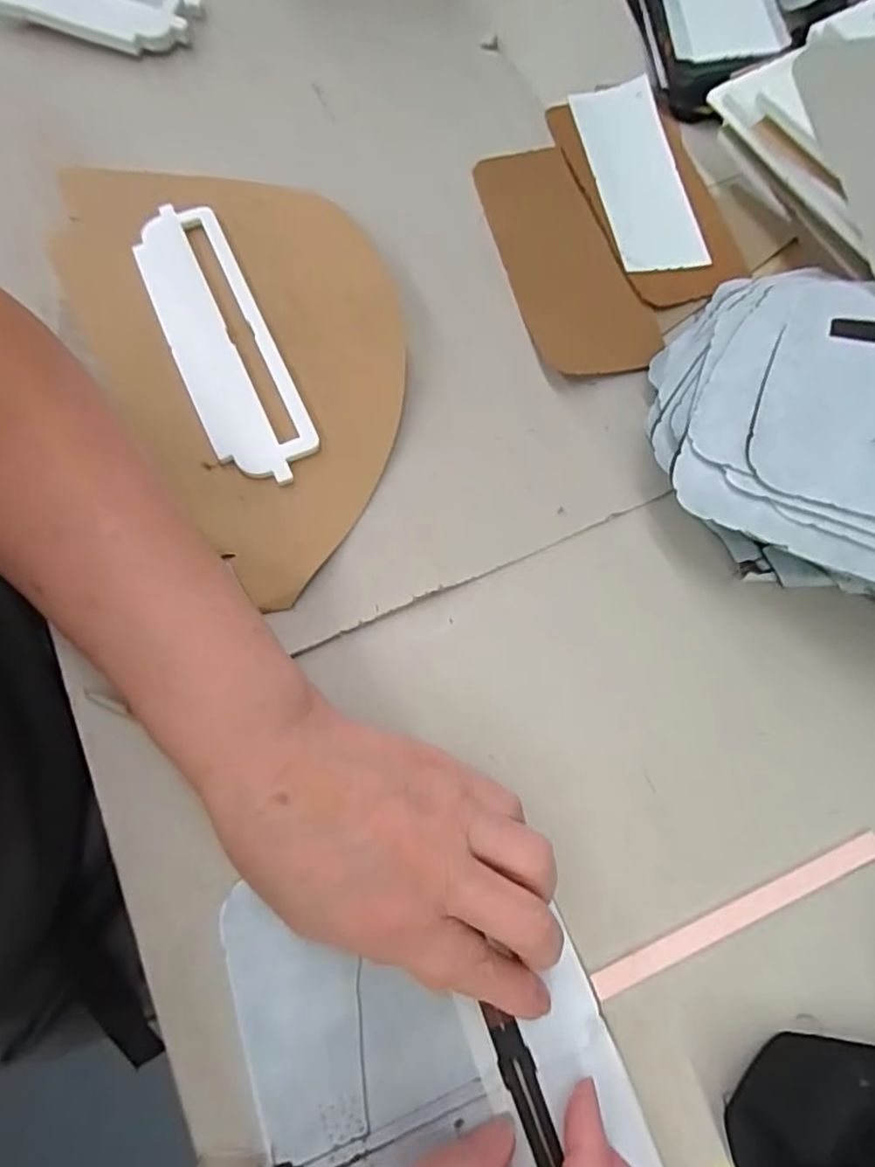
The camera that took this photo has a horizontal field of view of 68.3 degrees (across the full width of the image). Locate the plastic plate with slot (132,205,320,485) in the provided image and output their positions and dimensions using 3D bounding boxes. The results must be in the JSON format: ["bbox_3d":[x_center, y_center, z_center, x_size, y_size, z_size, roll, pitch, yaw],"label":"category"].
[{"bbox_3d":[-0.121,-0.136,0.356,0.051,0.007,0.187,-25,73,-4],"label":"plastic plate with slot"}]

